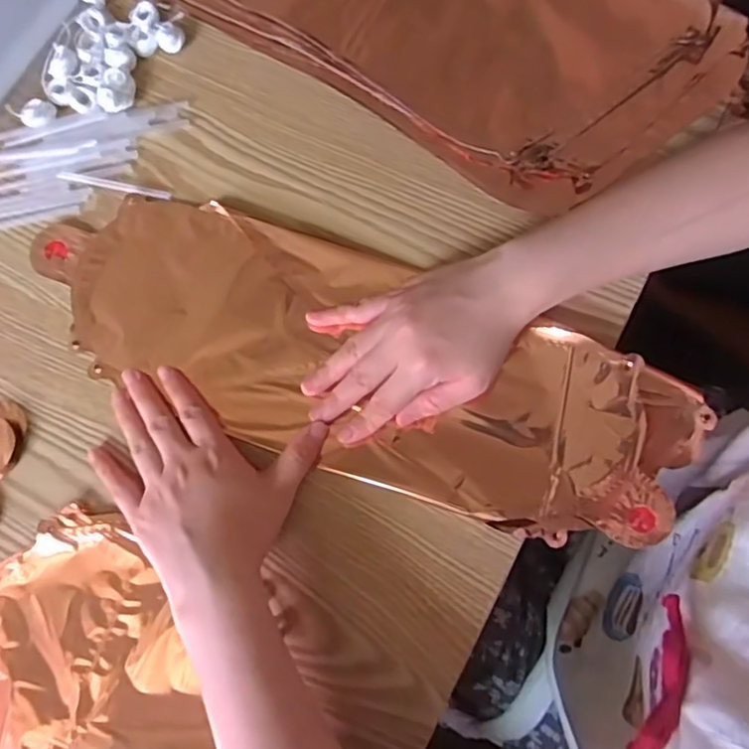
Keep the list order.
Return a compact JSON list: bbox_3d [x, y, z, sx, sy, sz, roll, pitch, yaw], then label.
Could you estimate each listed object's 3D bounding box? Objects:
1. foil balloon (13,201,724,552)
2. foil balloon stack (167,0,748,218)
[{"bbox_3d":[-0.016,-0.012,0.412,0.431,0.015,0.138,21,80,8],"label":"foil balloon"},{"bbox_3d":[0.026,-0.290,0.461,0.452,0.015,0.213,33,81,8],"label":"foil balloon stack"}]

